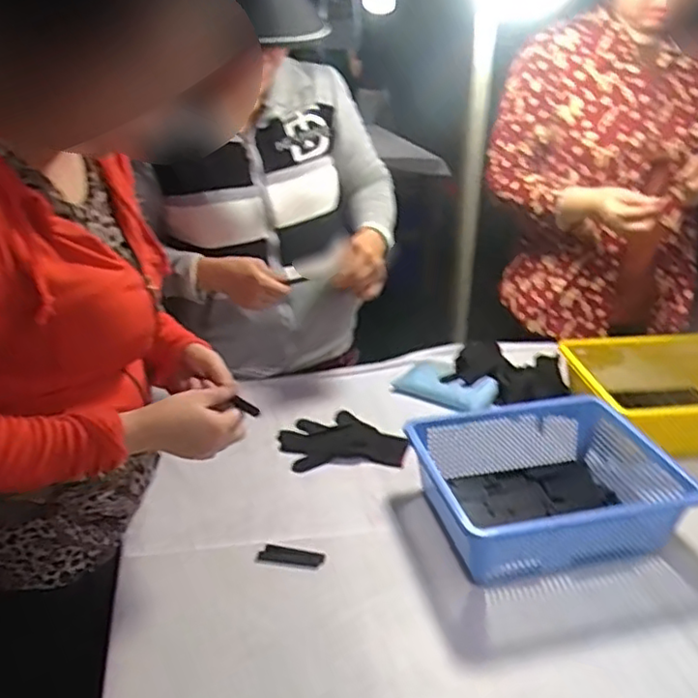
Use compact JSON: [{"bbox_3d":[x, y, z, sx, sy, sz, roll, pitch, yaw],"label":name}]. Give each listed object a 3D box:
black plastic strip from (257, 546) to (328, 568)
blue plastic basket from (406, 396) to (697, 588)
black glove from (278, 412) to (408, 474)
[{"bbox_3d":[-0.067,0.245,0.762,0.077,0.005,0.023,4,25,9],"label":"black plastic strip"},{"bbox_3d":[0.248,0.167,0.818,0.314,0.093,0.245,-6,26,-13],"label":"blue plastic basket"},{"bbox_3d":[-0.011,0.139,0.987,0.181,0.013,0.139,-3,25,-5],"label":"black glove"}]

